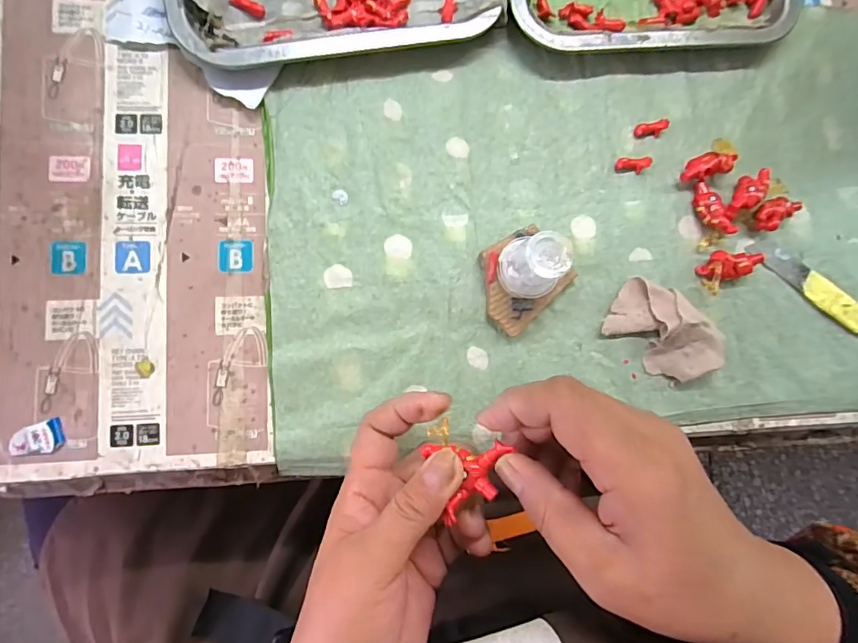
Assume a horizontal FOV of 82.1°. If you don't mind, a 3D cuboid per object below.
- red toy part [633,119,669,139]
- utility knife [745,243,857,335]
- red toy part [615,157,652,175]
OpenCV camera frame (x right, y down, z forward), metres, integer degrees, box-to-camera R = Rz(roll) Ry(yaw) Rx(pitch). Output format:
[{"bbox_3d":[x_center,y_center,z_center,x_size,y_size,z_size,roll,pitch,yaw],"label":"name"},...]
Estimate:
[{"bbox_3d":[0.155,-0.134,0.342,0.023,0.007,0.010,-3,86,-7],"label":"red toy part"},{"bbox_3d":[0.267,-0.025,0.340,0.099,0.007,0.021,38,82,-2],"label":"utility knife"},{"bbox_3d":[0.140,-0.107,0.338,0.023,0.007,0.009,1,85,-6],"label":"red toy part"}]

